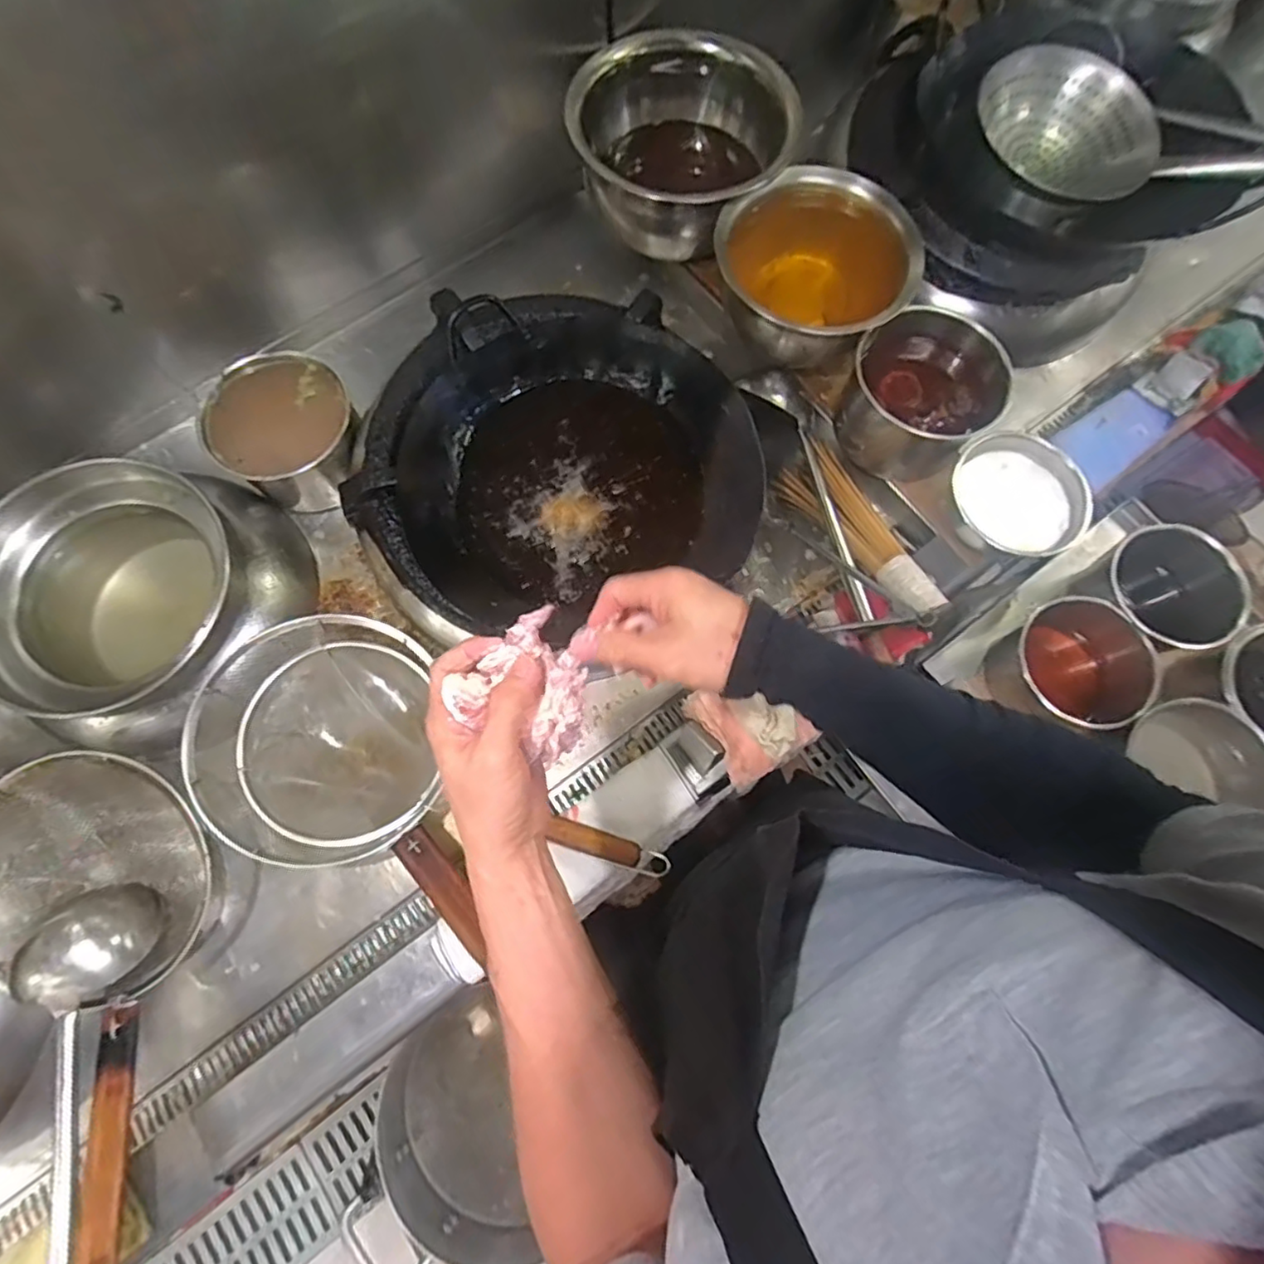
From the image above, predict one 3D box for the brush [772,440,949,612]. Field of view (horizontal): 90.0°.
[{"bbox_3d":[0.308,-0.137,0.835,0.093,0.049,0.287,-26,60,-7],"label":"brush"}]

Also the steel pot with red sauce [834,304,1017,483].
[{"bbox_3d":[0.377,-0.310,0.849,0.174,0.132,0.179,0,74,0],"label":"steel pot with red sauce"}]

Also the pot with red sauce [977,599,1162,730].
[{"bbox_3d":[0.539,0.049,0.798,0.149,0.128,0.151,0,74,0],"label":"pot with red sauce"}]

